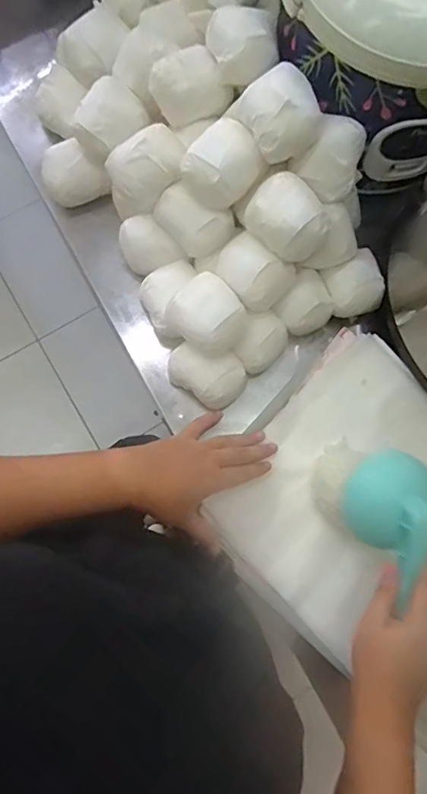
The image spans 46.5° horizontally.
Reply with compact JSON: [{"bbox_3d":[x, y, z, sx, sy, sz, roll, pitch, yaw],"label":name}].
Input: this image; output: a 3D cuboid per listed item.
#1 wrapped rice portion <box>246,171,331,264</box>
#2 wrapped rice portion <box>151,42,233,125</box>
[{"bbox_3d":[0.074,-0.181,0.509,0.077,0.050,0.059,44,82,7],"label":"wrapped rice portion"},{"bbox_3d":[-0.024,-0.330,0.537,0.065,0.048,0.067,-36,82,-7],"label":"wrapped rice portion"}]

